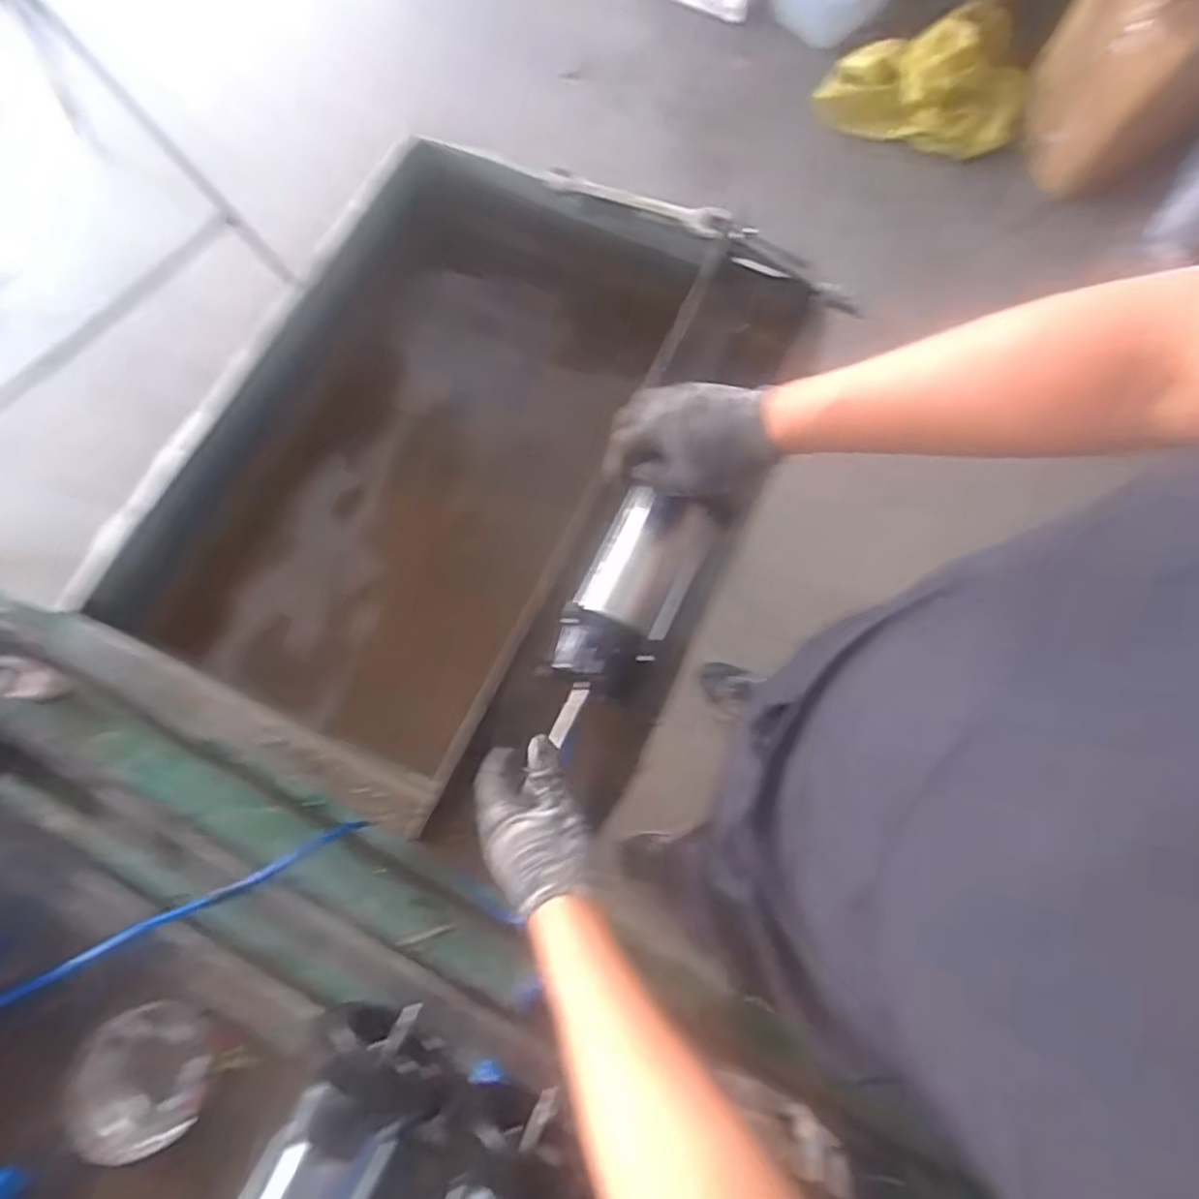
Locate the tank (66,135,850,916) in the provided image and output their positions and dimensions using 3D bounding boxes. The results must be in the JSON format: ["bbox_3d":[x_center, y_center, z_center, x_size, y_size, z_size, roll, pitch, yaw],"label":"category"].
[{"bbox_3d":[-0.148,-0.148,0.829,0.585,0.206,0.737,24,76,6],"label":"tank"}]

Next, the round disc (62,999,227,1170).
[{"bbox_3d":[-0.386,0.402,0.586,0.107,0.009,0.112,4,67,-9],"label":"round disc"}]

